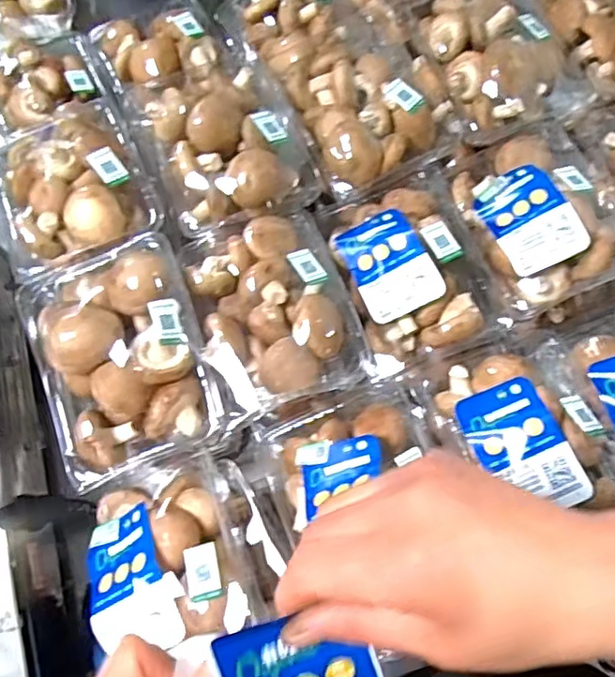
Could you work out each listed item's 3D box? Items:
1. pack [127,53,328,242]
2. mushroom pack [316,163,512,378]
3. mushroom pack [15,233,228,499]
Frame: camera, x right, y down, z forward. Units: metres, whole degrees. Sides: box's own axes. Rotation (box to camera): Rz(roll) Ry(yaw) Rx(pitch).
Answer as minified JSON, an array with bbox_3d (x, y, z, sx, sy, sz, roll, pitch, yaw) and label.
[{"bbox_3d":[-0.074,-0.170,0.525,0.126,0.057,0.156,-23,74,-7],"label":"pack"},{"bbox_3d":[0.082,-0.062,0.508,0.122,0.060,0.164,-20,74,-6],"label":"mushroom pack"},{"bbox_3d":[-0.146,0.009,0.462,0.128,0.060,0.176,-18,73,-6],"label":"mushroom pack"}]

